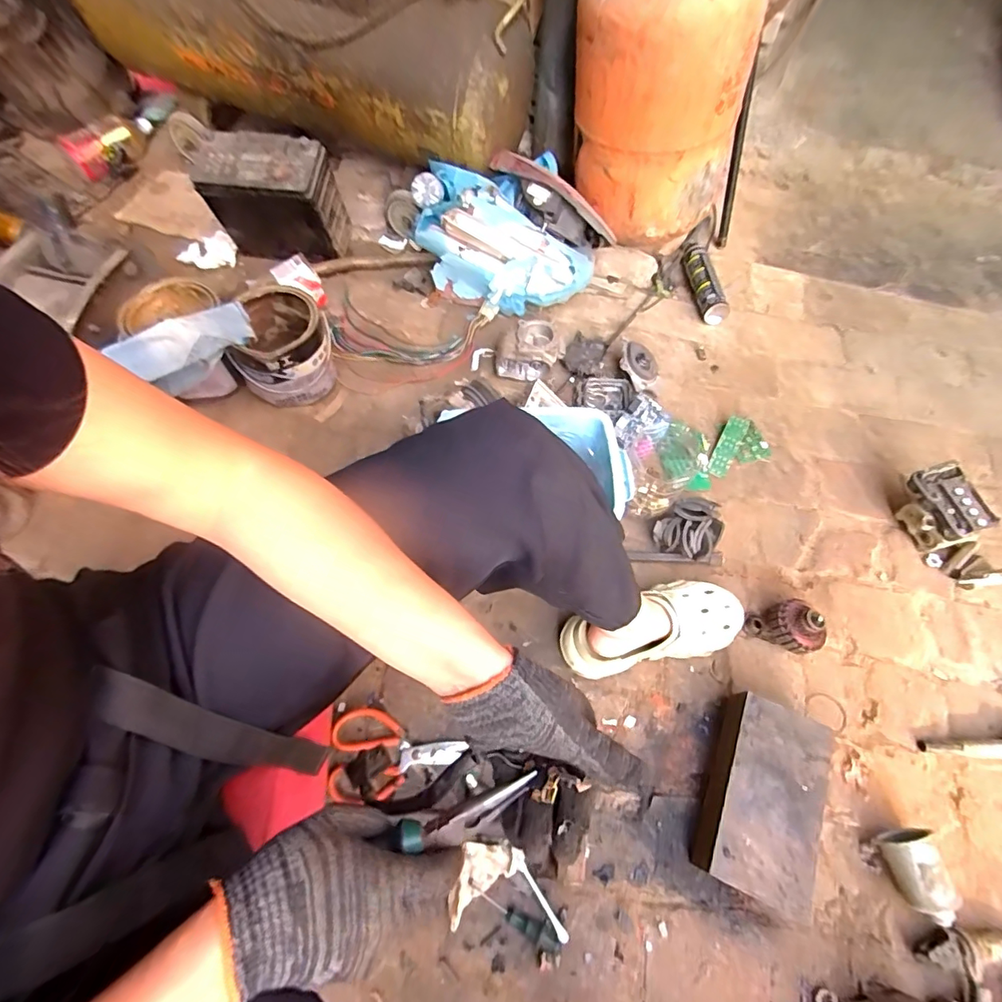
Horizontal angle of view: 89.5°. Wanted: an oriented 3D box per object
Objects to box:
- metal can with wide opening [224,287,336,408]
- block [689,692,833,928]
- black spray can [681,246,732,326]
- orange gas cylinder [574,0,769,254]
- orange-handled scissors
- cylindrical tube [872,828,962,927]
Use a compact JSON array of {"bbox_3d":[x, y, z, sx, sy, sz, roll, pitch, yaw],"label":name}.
[{"bbox_3d":[-0.399,-0.281,0.939,0.163,0.146,0.174,-18,65,-10],"label":"metal can with wide opening"},{"bbox_3d":[0.333,0.376,0.647,0.123,0.062,0.218,22,64,10],"label":"block"},{"bbox_3d":[0.439,-0.479,1.107,0.052,0.056,0.227,-9,63,-6],"label":"black spray can"},{"bbox_3d":[0.291,-0.818,0.943,0.262,0.608,0.320,-18,65,-10],"label":"orange gas cylinder"},{"bbox_3d":[-0.139,0.345,0.691,0.178,0.024,0.112,-1,63,-2],"label":"orange-handled scissors"},{"bbox_3d":[0.497,0.449,0.607,0.053,0.066,0.094,0,63,-1],"label":"cylindrical tube"}]

